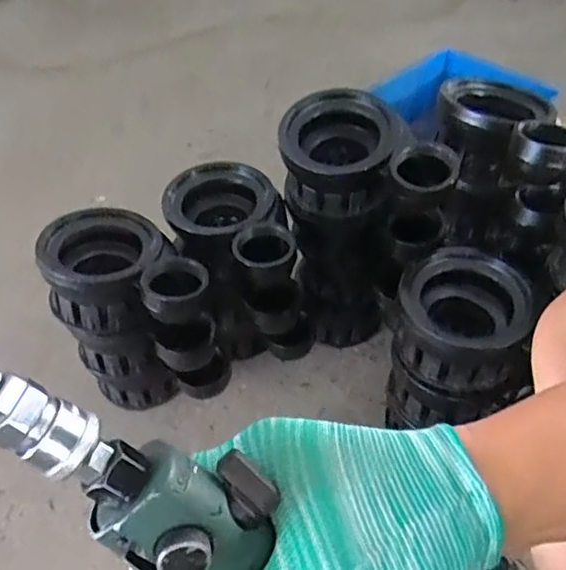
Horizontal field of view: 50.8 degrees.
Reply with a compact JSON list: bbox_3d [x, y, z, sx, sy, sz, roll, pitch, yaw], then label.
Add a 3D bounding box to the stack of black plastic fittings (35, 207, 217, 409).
[{"bbox_3d":[-0.187,0.063,0.785,0.162,0.273,0.199,-30,53,-24],"label":"stack of black plastic fittings"}]

